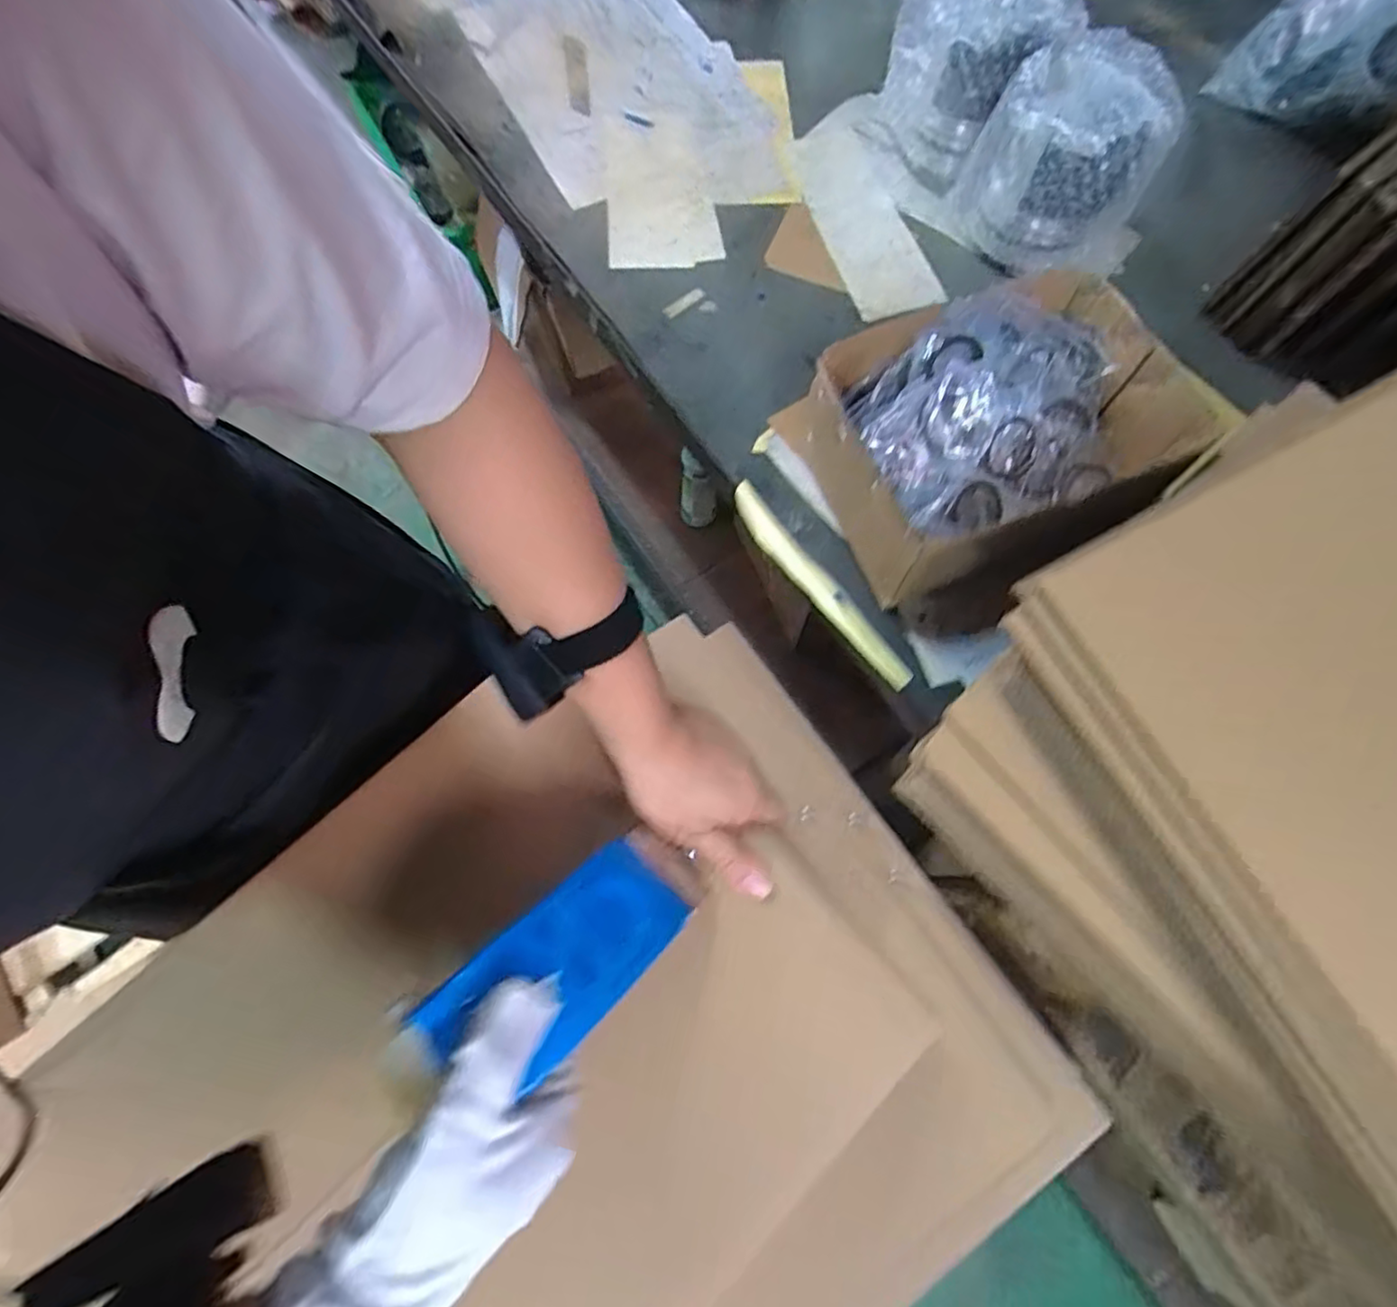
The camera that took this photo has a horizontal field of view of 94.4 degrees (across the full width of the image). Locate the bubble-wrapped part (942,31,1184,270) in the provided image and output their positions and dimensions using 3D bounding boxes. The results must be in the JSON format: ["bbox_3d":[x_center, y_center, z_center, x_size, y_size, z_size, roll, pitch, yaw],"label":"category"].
[{"bbox_3d":[0.286,-0.388,0.513,0.135,0.107,0.126,25,75,8],"label":"bubble-wrapped part"}]

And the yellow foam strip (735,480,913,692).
[{"bbox_3d":[0.084,-0.050,0.461,0.018,0.022,0.185,-36,76,-9],"label":"yellow foam strip"}]

